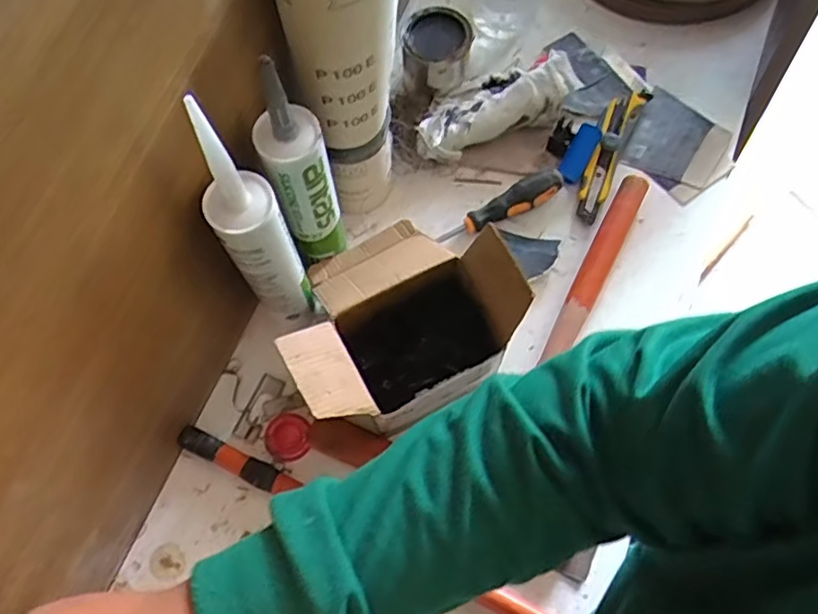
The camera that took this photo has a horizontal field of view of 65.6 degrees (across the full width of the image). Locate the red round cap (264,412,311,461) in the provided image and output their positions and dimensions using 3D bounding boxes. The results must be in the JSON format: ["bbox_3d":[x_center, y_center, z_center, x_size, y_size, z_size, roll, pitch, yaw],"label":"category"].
[{"bbox_3d":[-0.112,0.119,0.586,0.040,0.009,0.041,0,72,0],"label":"red round cap"}]

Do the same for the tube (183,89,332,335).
[{"bbox_3d":[-0.108,-0.037,0.482,0.059,0.287,0.061,-39,76,-11],"label":"tube"}]

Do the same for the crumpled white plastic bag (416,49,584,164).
[{"bbox_3d":[0.090,-0.213,0.667,0.181,0.037,0.083,-30,75,-9],"label":"crumpled white plastic bag"}]

